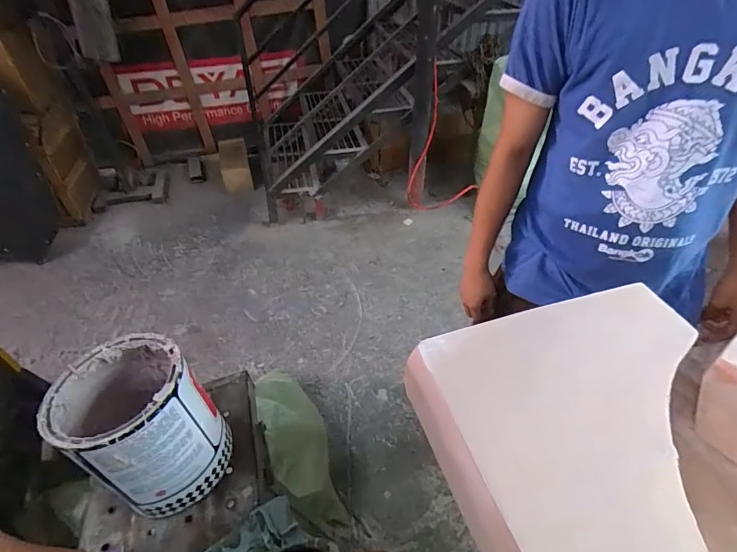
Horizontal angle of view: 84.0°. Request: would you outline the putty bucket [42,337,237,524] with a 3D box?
[{"bbox_3d":[-0.313,0.206,0.575,0.187,0.193,0.158,31,51,31],"label":"putty bucket"}]

